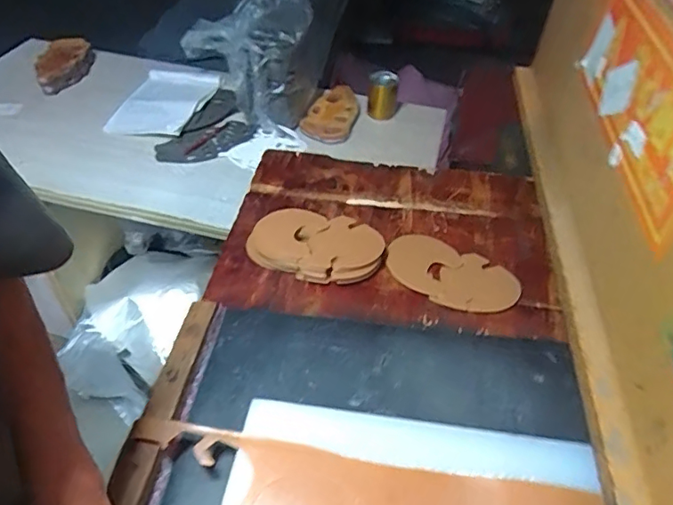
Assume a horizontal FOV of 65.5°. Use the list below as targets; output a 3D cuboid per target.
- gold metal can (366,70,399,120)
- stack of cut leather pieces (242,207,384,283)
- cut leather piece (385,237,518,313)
[{"bbox_3d":[0.112,-0.385,1.275,0.068,0.098,0.071,6,46,0],"label":"gold metal can"},{"bbox_3d":[-0.031,-0.010,0.730,0.185,0.035,0.115,3,45,1],"label":"stack of cut leather pieces"},{"bbox_3d":[0.154,0.026,0.711,0.178,0.018,0.103,25,50,21],"label":"cut leather piece"}]

